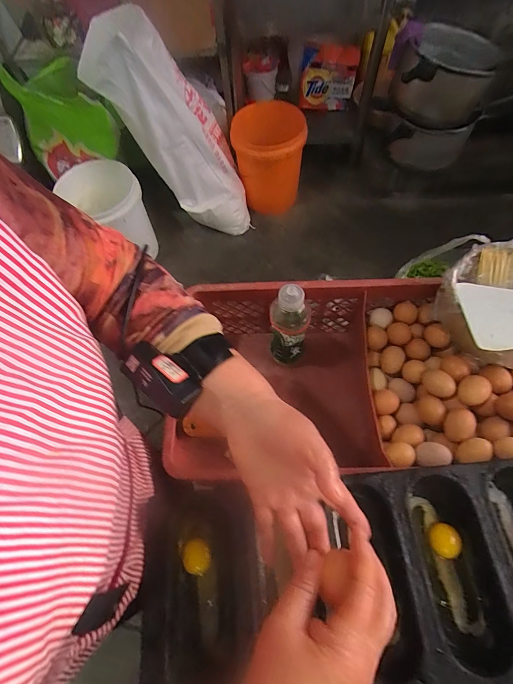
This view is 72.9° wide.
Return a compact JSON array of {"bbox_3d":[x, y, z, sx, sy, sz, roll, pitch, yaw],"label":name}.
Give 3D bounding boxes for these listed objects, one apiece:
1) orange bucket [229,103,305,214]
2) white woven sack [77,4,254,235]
[{"bbox_3d":[0.051,-0.793,1.482,0.292,0.318,0.288,-3,63,3],"label":"orange bucket"},{"bbox_3d":[-0.291,-0.769,1.352,0.242,0.805,0.244,-6,61,26],"label":"white woven sack"}]

